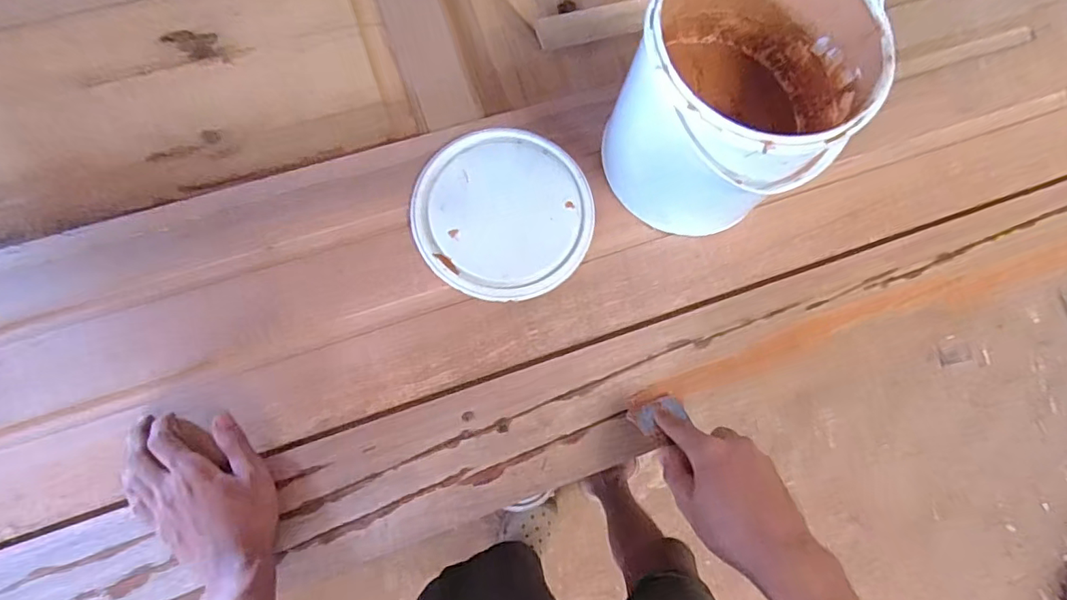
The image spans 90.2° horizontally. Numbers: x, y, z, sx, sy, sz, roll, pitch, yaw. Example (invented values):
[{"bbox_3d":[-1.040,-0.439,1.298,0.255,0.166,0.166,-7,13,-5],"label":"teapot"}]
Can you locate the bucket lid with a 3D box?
[{"bbox_3d":[-0.029,-0.086,0.524,0.169,0.018,0.169,1,72,-2],"label":"bucket lid"}]

